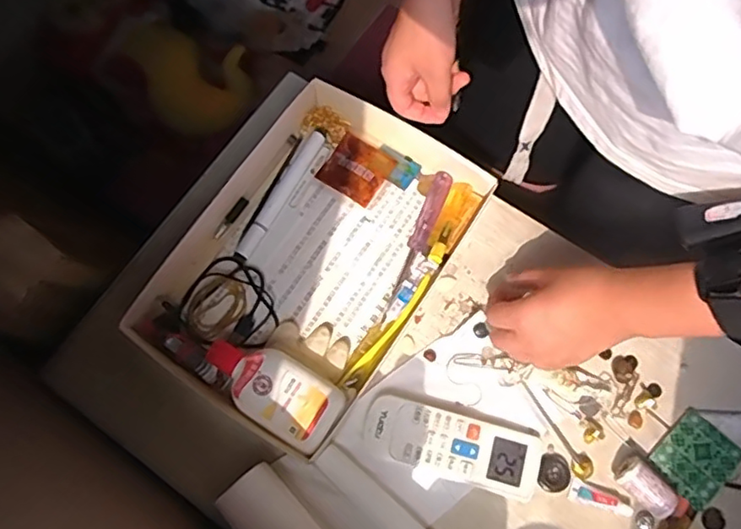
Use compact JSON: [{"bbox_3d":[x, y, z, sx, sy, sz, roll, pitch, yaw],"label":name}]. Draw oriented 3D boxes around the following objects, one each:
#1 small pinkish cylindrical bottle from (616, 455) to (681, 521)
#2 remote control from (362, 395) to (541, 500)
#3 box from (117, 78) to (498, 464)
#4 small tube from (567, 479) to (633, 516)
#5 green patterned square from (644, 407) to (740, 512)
[{"bbox_3d":[0.234,0.188,0.514,0.047,0.026,0.028,42,79,13],"label":"small pinkish cylindrical bottle"},{"bbox_3d":[0.070,0.157,0.534,0.150,0.016,0.054,14,74,6],"label":"remote control"},{"bbox_3d":[-0.059,-0.010,0.579,0.226,0.041,0.311,31,77,10],"label":"box"},{"bbox_3d":[0.197,0.200,0.521,0.052,0.008,0.017,18,75,7],"label":"small tube"},{"bbox_3d":[0.282,0.168,0.529,0.066,0.006,0.058,-43,65,-10],"label":"green patterned square"}]

